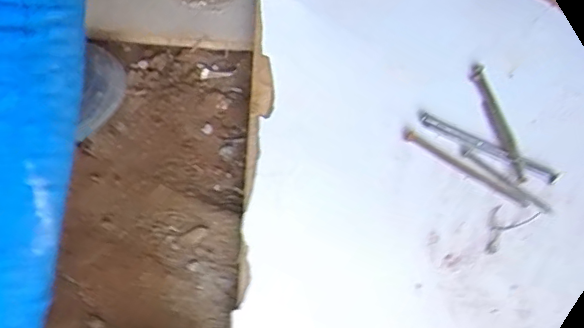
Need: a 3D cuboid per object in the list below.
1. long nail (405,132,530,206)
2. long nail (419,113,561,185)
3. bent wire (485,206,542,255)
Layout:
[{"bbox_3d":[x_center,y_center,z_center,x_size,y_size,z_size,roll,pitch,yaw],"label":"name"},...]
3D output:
[{"bbox_3d":[0.128,0.003,0.411,0.098,0.011,0.008,30,60,16],"label":"long nail"},{"bbox_3d":[0.146,-0.012,0.418,0.106,0.010,0.010,24,59,12],"label":"long nail"},{"bbox_3d":[0.148,0.041,0.389,0.051,0.004,0.023,-32,64,-21],"label":"bent wire"}]

